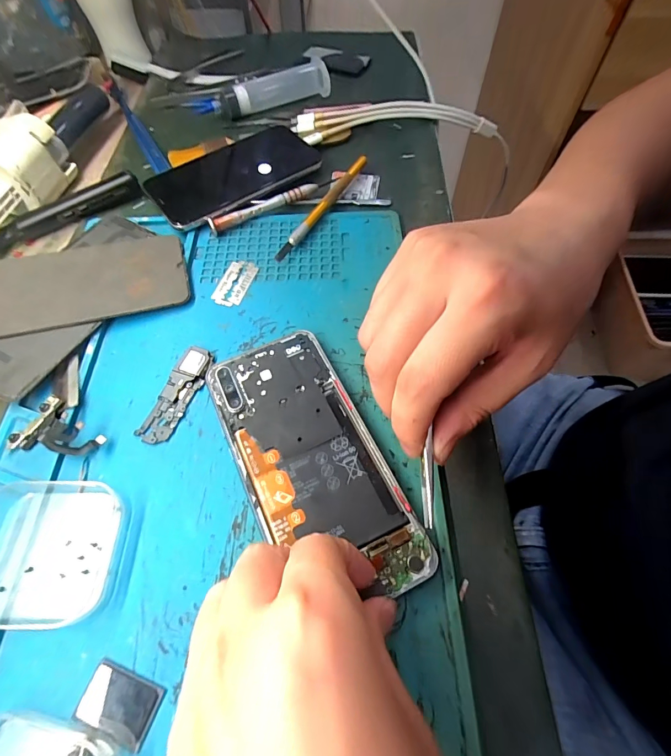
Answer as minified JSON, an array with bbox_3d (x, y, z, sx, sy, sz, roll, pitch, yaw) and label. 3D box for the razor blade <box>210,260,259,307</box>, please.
[{"bbox_3d":[-0.072,-0.069,0.278,0.023,0.004,0.042,13,62,9],"label":"razor blade"}]

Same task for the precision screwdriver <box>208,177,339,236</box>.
[{"bbox_3d":[-0.049,-0.139,0.311,0.108,0.013,0.008,-26,63,-13],"label":"precision screwdriver"}]

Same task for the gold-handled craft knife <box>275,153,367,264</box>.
[{"bbox_3d":[-0.010,-0.137,0.308,0.010,0.014,0.126,26,64,16],"label":"gold-handled craft knife"}]

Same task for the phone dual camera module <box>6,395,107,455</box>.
[{"bbox_3d":[-0.155,0.034,0.218,0.047,0.006,0.033,25,64,15],"label":"phone dual camera module"}]

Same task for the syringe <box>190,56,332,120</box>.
[{"bbox_3d":[-0.076,-0.292,0.392,0.135,0.026,0.038,-18,61,-8],"label":"syringe"}]

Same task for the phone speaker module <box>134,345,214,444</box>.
[{"bbox_3d":[-0.095,0.009,0.234,0.022,0.006,0.063,15,62,10],"label":"phone speaker module"}]

